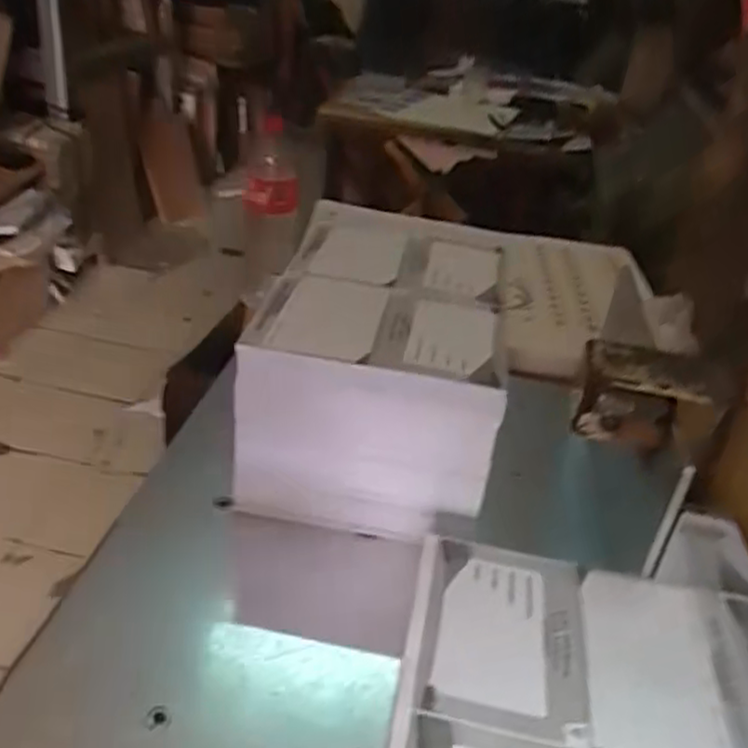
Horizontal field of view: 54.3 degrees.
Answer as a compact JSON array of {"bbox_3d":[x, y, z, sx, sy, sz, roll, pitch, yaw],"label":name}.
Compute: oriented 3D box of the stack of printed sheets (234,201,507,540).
[{"bbox_3d":[-0.001,-0.009,0.711,0.211,0.165,0.286,9,32,1],"label":"stack of printed sheets"}]

